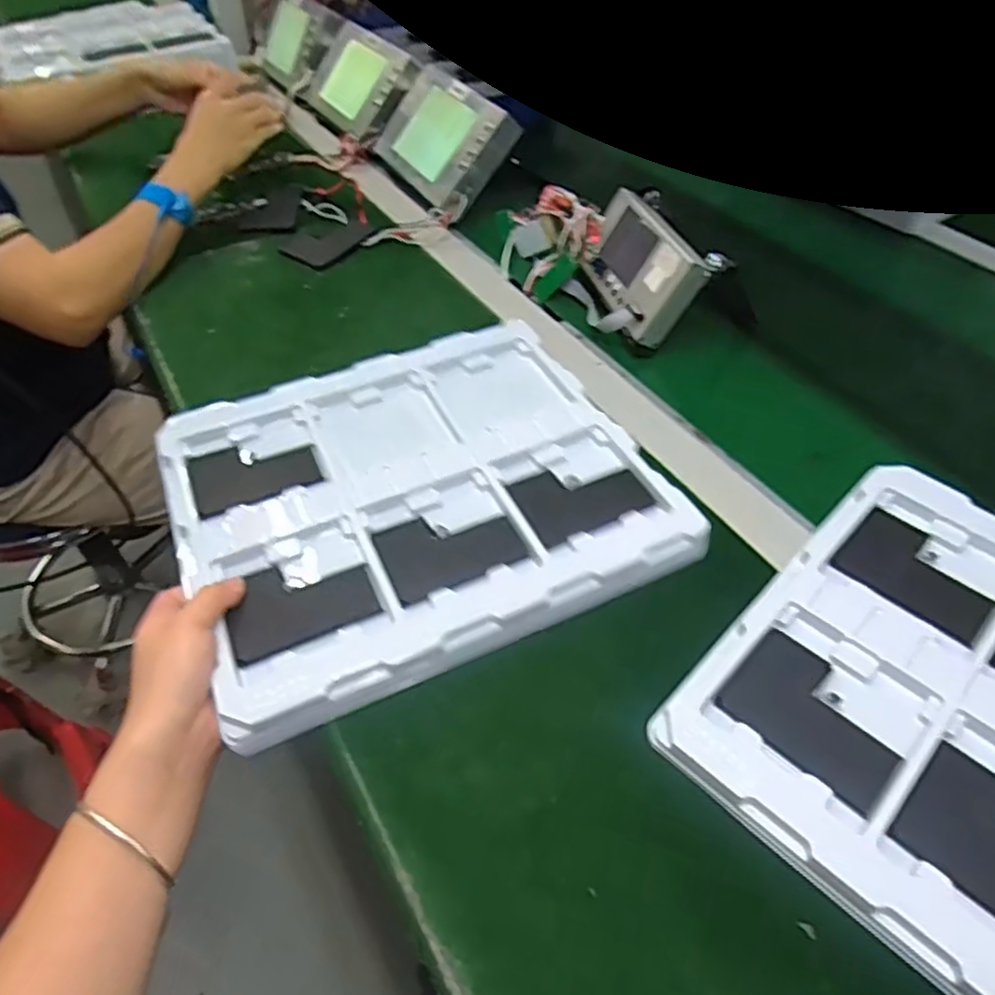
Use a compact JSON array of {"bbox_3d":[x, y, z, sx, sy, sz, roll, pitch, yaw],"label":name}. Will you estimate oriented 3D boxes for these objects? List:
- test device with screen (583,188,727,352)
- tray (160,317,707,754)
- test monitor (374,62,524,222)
[{"bbox_3d":[0.133,-0.213,0.645,0.038,0.094,0.144,11,39,-37],"label":"test device with screen"},{"bbox_3d":[-0.061,-0.011,0.504,0.313,0.017,0.287,-22,53,-15],"label":"tray"},{"bbox_3d":[-0.064,-0.414,0.816,0.120,0.035,0.195,-50,54,15],"label":"test monitor"}]

